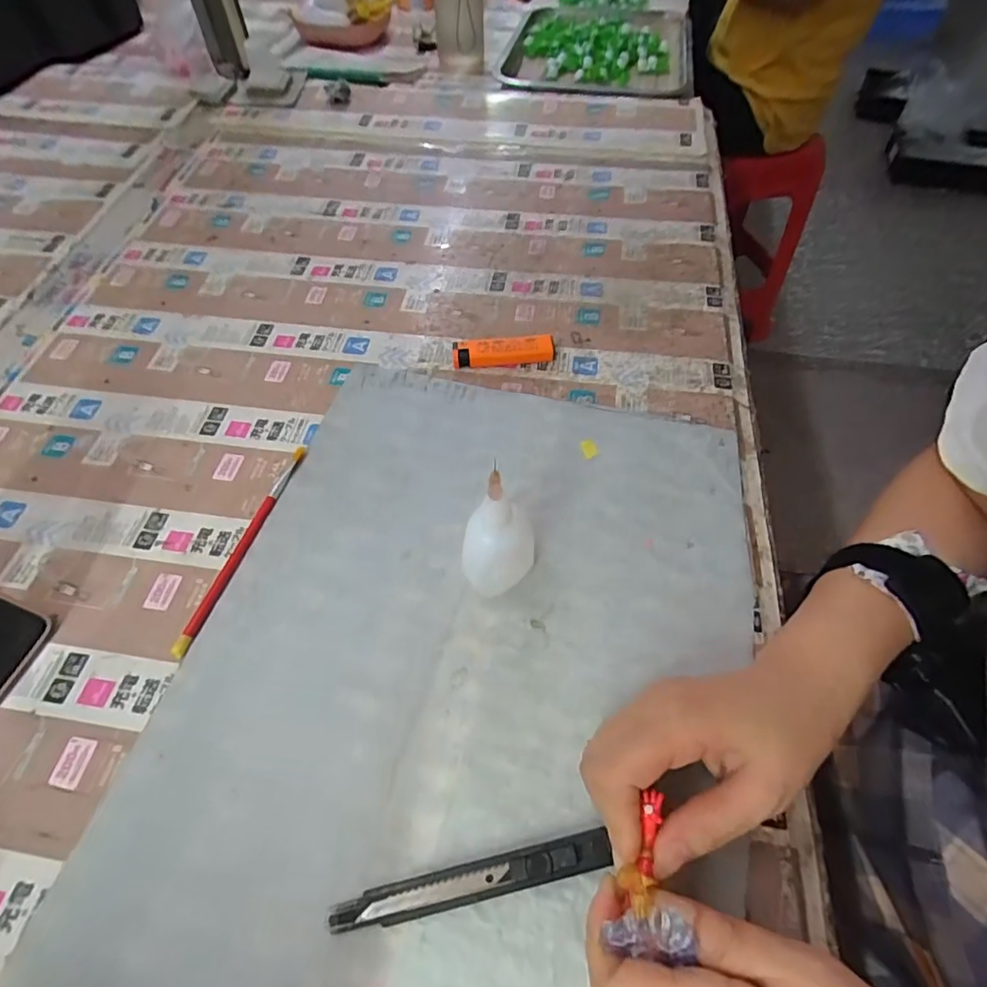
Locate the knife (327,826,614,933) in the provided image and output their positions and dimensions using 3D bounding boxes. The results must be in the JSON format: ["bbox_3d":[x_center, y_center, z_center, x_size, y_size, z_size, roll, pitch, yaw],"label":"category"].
[{"bbox_3d":[-0.010,0.175,0.238,0.125,0.012,0.015,-10,57,-6],"label":"knife"}]

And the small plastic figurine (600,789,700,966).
[{"bbox_3d":[0.059,0.142,0.201,0.027,0.019,0.050,7,47,5],"label":"small plastic figurine"}]

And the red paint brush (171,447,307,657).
[{"bbox_3d":[-0.162,0.030,0.342,0.009,0.004,0.155,13,58,9],"label":"red paint brush"}]

